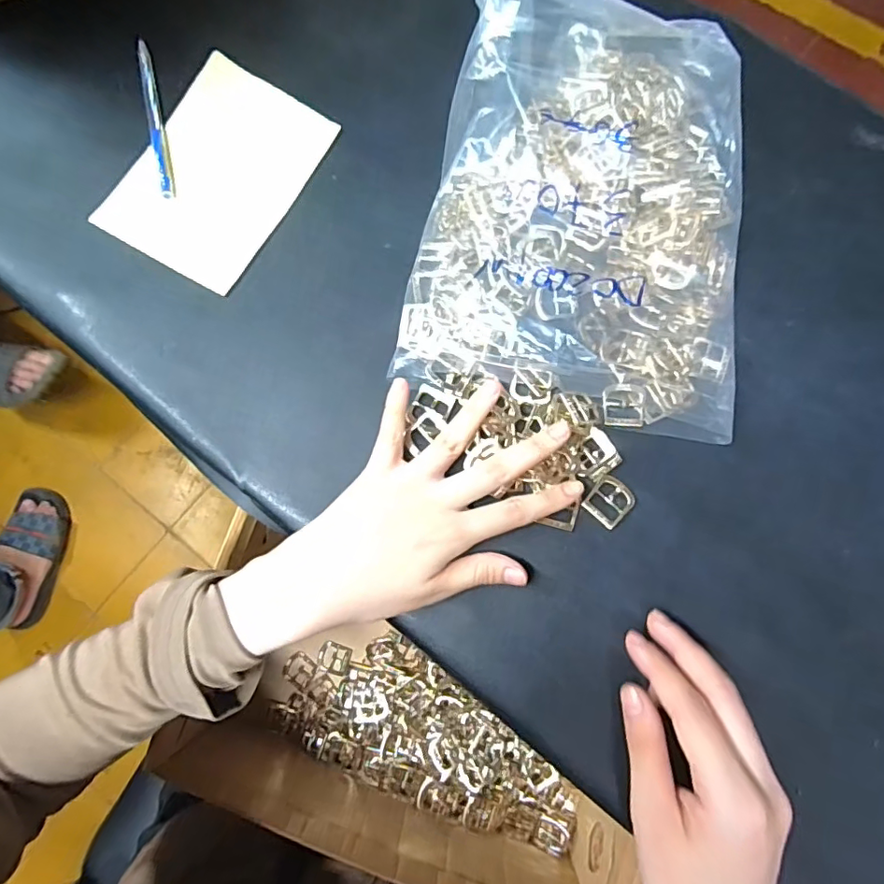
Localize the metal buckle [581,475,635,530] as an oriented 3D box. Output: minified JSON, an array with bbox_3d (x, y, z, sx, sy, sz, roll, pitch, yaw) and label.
[{"bbox_3d":[0.101,0.035,0.328,0.025,0.004,0.028,39,80,8],"label":"metal buckle"}]

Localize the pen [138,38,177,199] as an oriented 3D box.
[{"bbox_3d":[-0.207,-0.233,0.394,0.011,0.008,0.130,-13,77,-3],"label":"pen"}]

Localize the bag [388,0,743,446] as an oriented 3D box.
[{"bbox_3d":[0.098,-0.165,0.339,0.206,0.065,0.291,11,78,3],"label":"bag"}]

